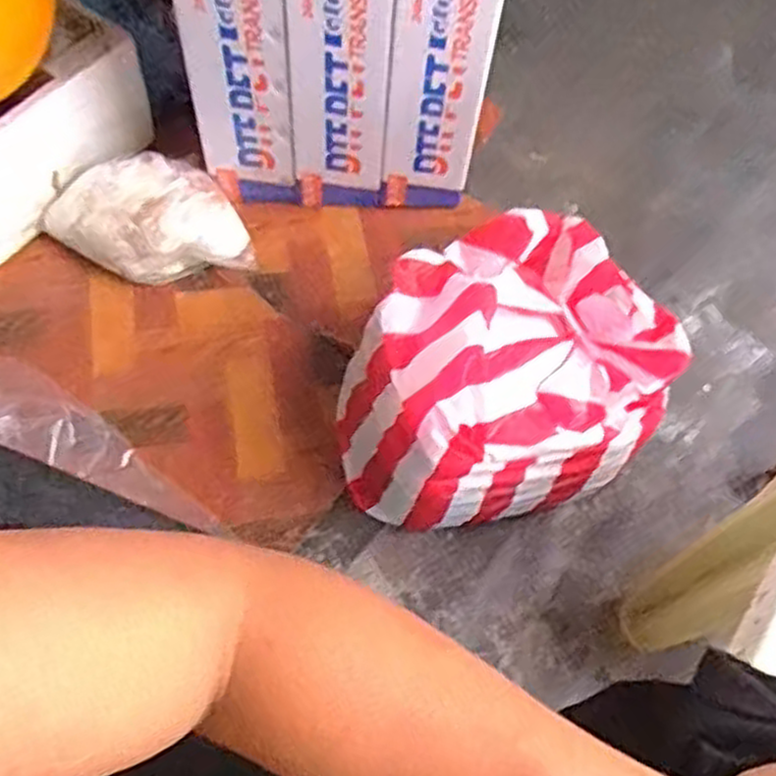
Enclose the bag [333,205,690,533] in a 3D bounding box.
[{"bbox_3d":[0.153,-0.031,1.167,0.435,0.333,0.392,-9,63,-8],"label":"bag"}]

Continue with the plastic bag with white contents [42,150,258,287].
[{"bbox_3d":[-0.427,-0.296,1.382,0.343,0.147,0.190,-12,63,-10],"label":"plastic bag with white contents"}]

